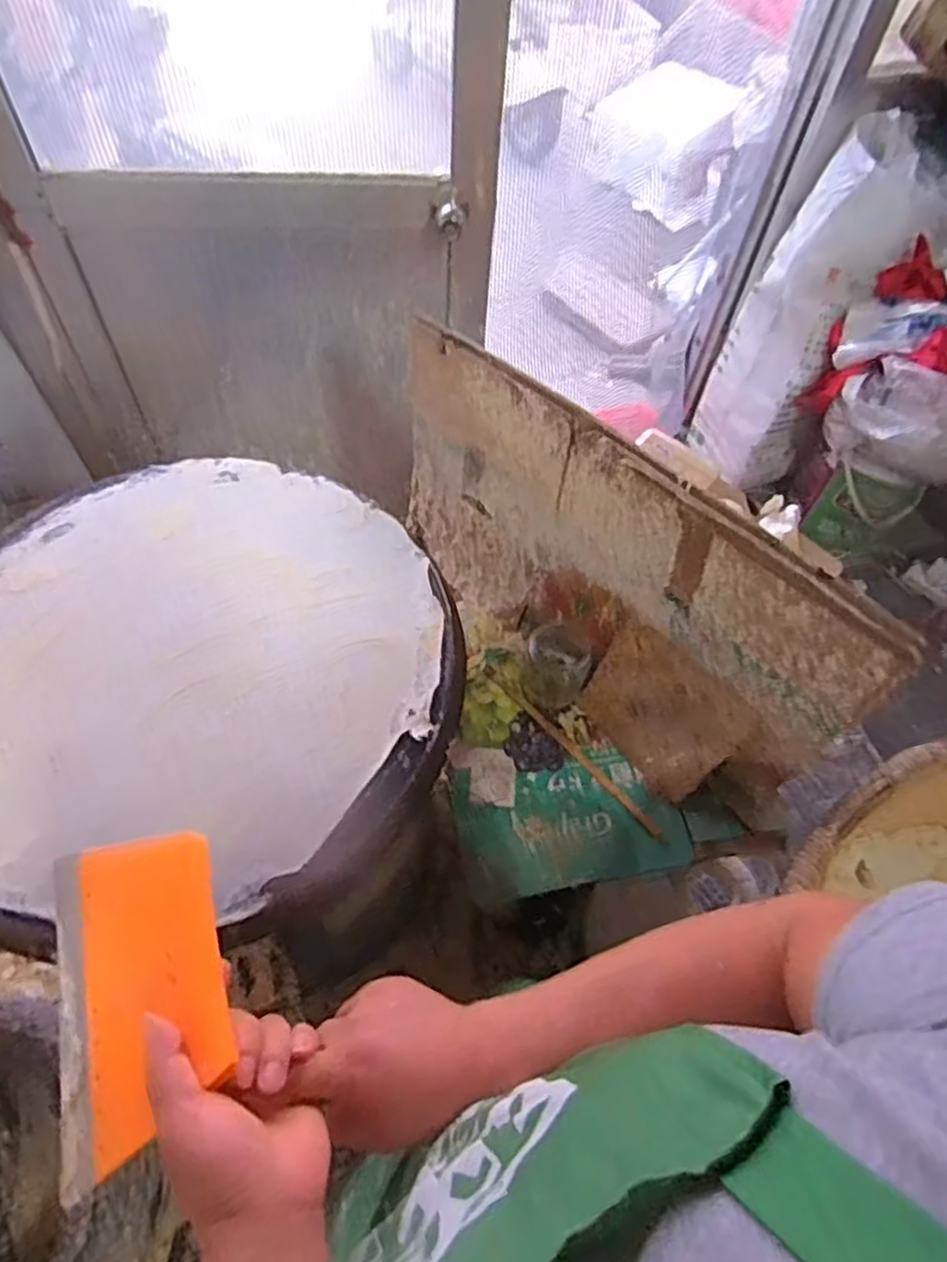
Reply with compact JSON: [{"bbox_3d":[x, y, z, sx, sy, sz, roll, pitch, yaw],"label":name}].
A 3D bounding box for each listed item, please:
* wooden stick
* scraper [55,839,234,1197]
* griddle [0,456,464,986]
[{"bbox_3d":[0.139,0.169,1.035,0.017,0.005,0.350,-36,67,-23],"label":"wooden stick"},{"bbox_3d":[-0.207,0.218,0.441,0.121,0.014,0.182,-25,66,9],"label":"scraper"},{"bbox_3d":[-0.331,0.046,0.858,0.612,0.108,0.598,1,58,-2],"label":"griddle"}]

